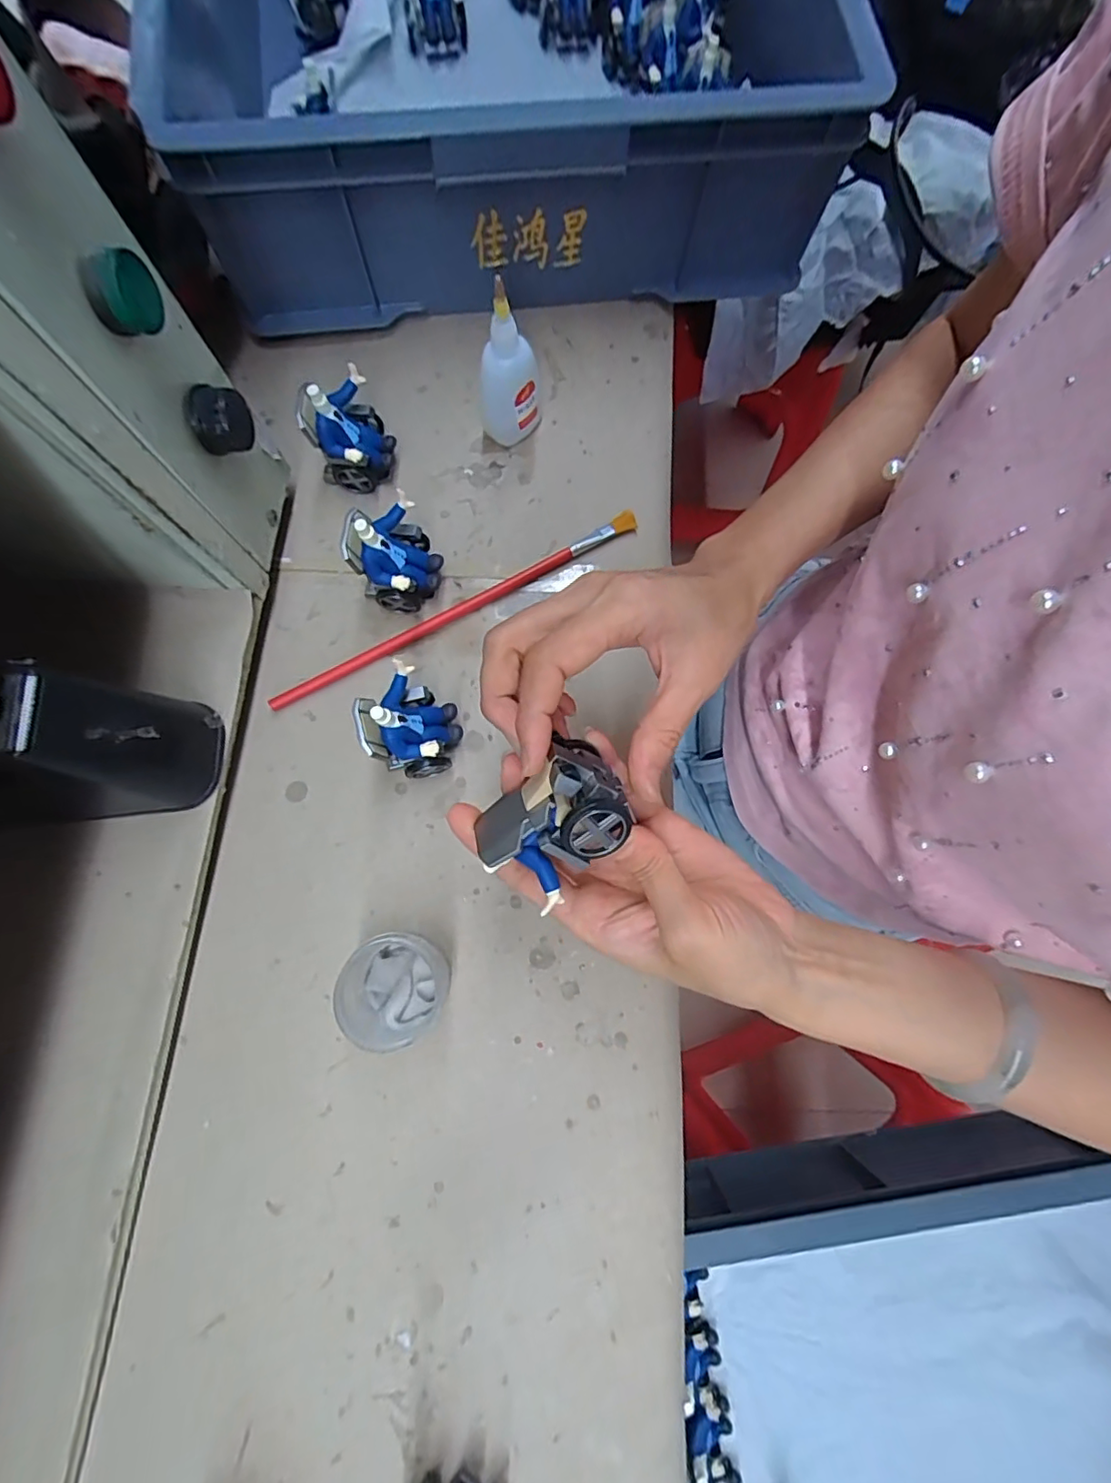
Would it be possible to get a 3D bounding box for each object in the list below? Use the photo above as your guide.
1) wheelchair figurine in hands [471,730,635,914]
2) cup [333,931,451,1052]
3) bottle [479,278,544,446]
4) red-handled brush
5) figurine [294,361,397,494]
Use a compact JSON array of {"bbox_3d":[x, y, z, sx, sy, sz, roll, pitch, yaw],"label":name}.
[{"bbox_3d":[0.000,0.030,0.229,0.060,0.041,0.046,-42,81,-9],"label":"wheelchair figurine in hands"},{"bbox_3d":[-0.085,0.129,0.303,0.061,0.042,0.056,0,77,0],"label":"cup"},{"bbox_3d":[-0.030,-0.234,0.356,0.041,0.097,0.035,-6,77,-2],"label":"bottle"},{"bbox_3d":[-0.062,-0.085,0.369,0.258,0.008,0.011,-29,79,-7],"label":"red-handled brush"},{"bbox_3d":[-0.131,-0.194,0.364,0.051,0.059,0.045,-30,79,-7],"label":"figurine"}]

